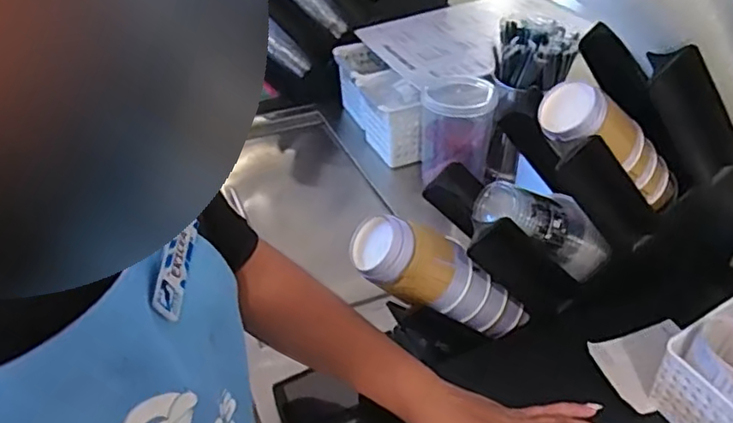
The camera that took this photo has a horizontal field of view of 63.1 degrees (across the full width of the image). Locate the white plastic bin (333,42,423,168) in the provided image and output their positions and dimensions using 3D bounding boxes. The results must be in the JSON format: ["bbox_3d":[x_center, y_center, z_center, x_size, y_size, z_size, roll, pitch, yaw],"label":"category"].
[{"bbox_3d":[0.024,-0.190,1.084,0.084,0.134,0.259,-14,39,-14],"label":"white plastic bin"}]

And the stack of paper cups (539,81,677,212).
[{"bbox_3d":[0.261,-0.057,0.608,0.201,0.062,0.063,31,26,-29],"label":"stack of paper cups"}]

